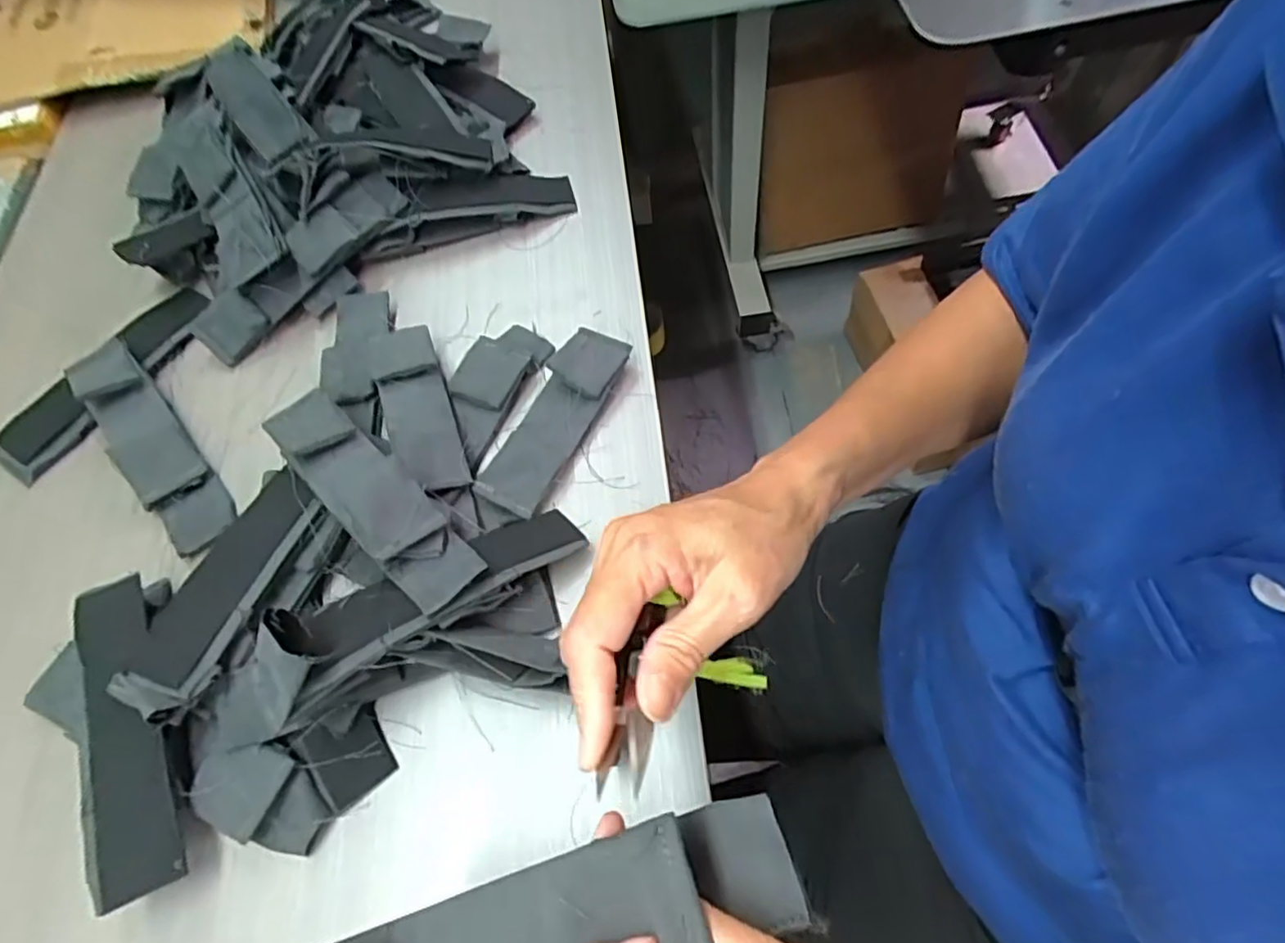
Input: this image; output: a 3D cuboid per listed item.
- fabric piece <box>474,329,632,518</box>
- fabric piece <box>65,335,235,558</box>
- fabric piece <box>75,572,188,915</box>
[{"bbox_3d":[-0.064,-0.041,0.465,0.051,0.011,0.148,25,71,14],"label":"fabric piece"},{"bbox_3d":[-0.367,-0.023,0.481,0.050,0.030,0.194,-39,65,-13],"label":"fabric piece"},{"bbox_3d":[-0.304,0.146,0.375,0.050,0.015,0.185,-25,67,-17],"label":"fabric piece"}]

